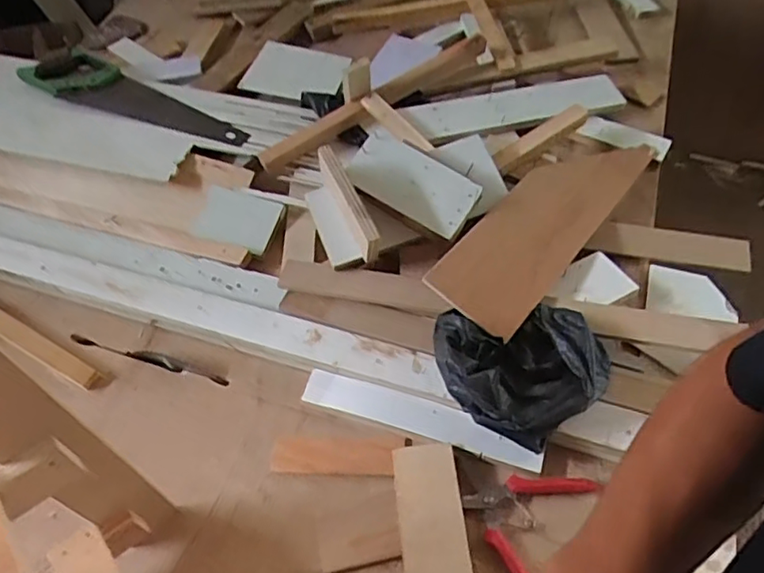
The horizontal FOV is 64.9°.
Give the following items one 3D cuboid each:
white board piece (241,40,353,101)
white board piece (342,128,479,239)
[{"bbox_3d":[-0.152,-0.400,1.104,0.250,0.020,0.124,18,71,33],"label":"white board piece"},{"bbox_3d":[0.043,-0.144,0.830,0.171,0.013,0.101,28,69,4],"label":"white board piece"}]

